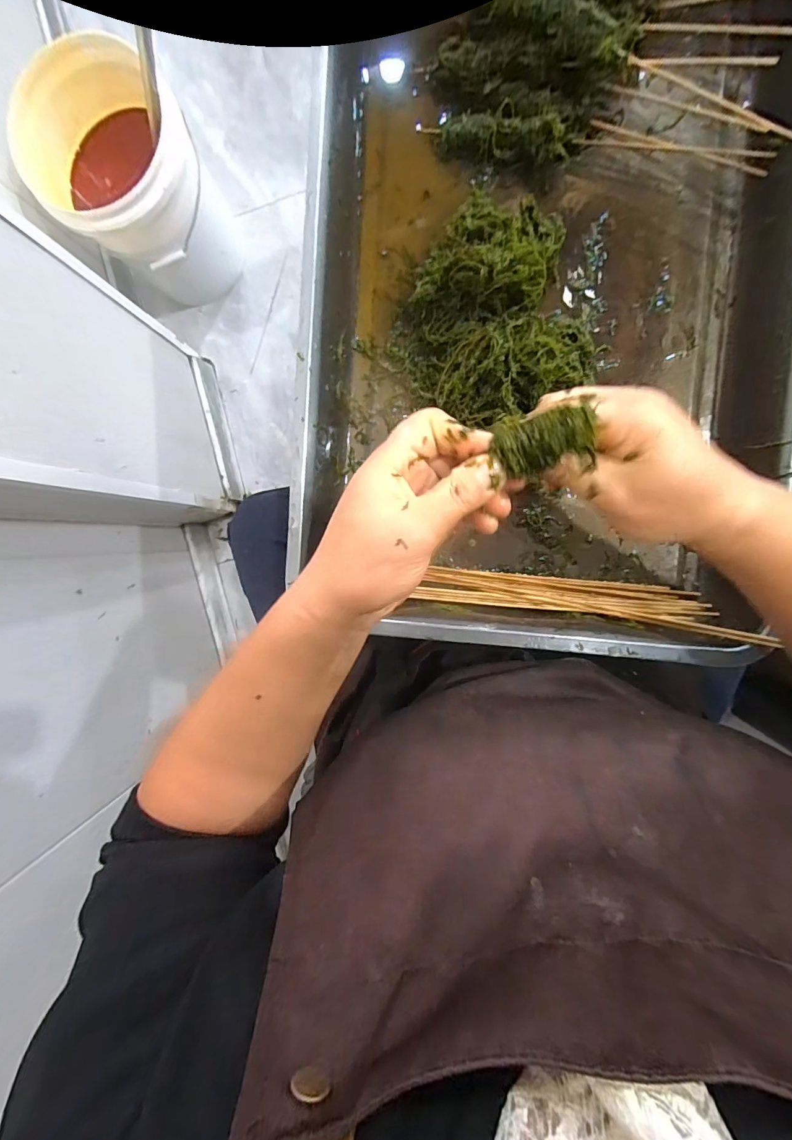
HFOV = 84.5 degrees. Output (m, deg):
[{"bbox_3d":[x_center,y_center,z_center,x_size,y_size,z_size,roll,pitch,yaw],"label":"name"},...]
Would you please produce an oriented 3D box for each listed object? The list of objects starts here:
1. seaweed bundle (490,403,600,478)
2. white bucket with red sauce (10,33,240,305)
[{"bbox_3d":[0.077,-0.067,0.223,0.051,0.024,0.029,-11,92,7],"label":"seaweed bundle"},{"bbox_3d":[-0.512,-0.755,0.900,0.253,0.332,0.261,0,93,6],"label":"white bucket with red sauce"}]

